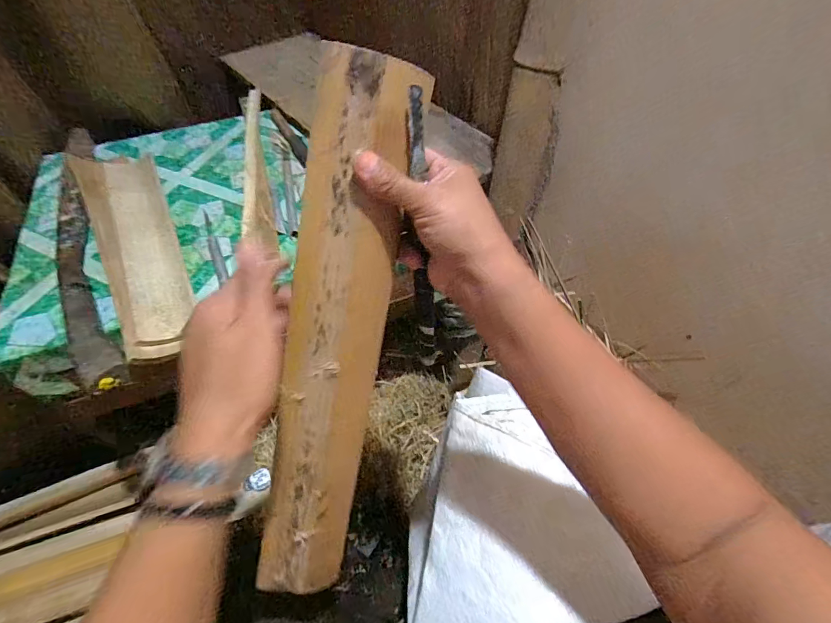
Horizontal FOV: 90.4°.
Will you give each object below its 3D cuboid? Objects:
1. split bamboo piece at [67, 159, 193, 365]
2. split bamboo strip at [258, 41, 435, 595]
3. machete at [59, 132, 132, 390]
[{"bbox_3d":[-0.341,-0.088,0.503,0.087,0.029,0.378,-26,57,-17],"label":"split bamboo piece"},{"bbox_3d":[-0.062,0.038,0.320,0.065,0.418,0.039,13,15,11],"label":"split bamboo strip"},{"bbox_3d":[-0.431,-0.119,0.525,0.049,0.025,0.549,-25,56,-17],"label":"machete"}]

